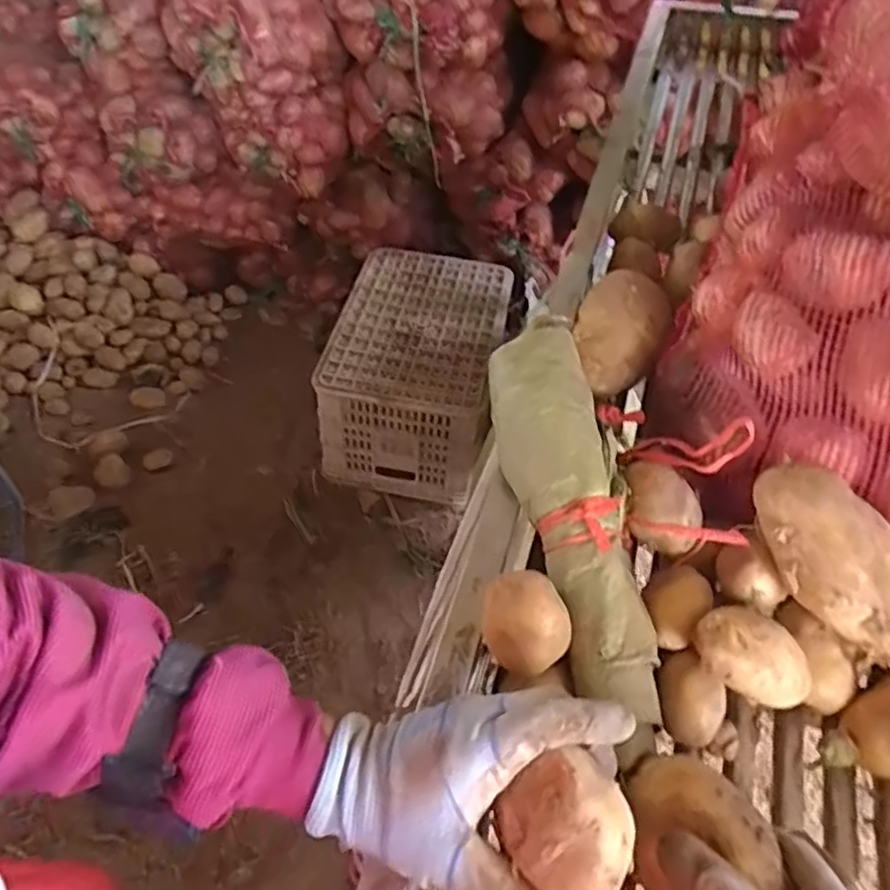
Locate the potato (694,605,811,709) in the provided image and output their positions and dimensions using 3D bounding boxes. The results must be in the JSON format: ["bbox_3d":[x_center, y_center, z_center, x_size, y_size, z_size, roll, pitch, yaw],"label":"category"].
[{"bbox_3d":[0.183,0.125,0.394,0.069,0.032,0.041,22,54,16],"label":"potato"}]

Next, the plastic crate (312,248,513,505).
[{"bbox_3d":[-0.065,-0.184,1.595,0.337,0.294,0.539,10,52,8],"label":"plastic crate"}]

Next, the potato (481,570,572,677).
[{"bbox_3d":[0.048,0.107,0.407,0.049,0.041,0.054,-31,58,-23],"label":"potato"}]

